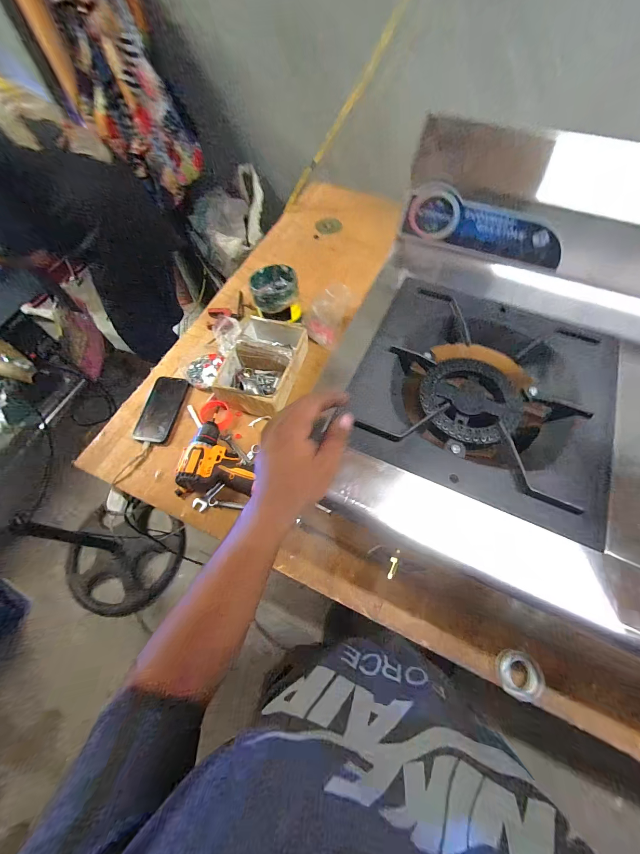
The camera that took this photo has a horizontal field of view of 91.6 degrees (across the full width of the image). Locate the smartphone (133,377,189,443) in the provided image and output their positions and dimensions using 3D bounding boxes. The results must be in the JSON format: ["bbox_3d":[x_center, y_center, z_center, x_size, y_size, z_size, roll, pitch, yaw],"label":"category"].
[{"bbox_3d":[-0.371,-0.044,0.727,0.081,0.011,0.169,8,64,5],"label":"smartphone"}]

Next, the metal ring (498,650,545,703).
[{"bbox_3d":[0.314,0.390,0.489,0.063,0.014,0.060,11,65,7],"label":"metal ring"}]

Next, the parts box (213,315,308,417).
[{"bbox_3d":[-0.131,-0.145,0.722,0.161,0.086,0.221,14,65,8],"label":"parts box"}]

